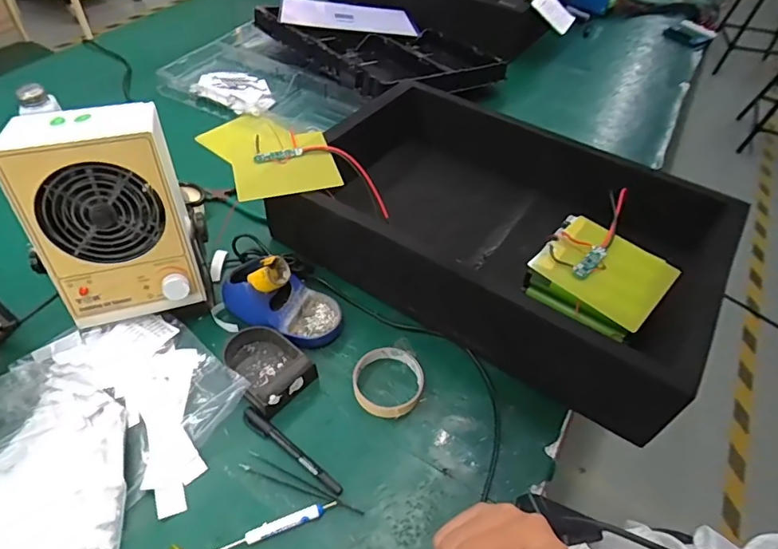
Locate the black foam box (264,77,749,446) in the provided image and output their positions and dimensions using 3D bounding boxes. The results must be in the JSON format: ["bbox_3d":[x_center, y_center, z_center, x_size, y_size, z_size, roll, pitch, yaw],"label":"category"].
[{"bbox_3d":[0.150,-0.073,0.702,0.553,0.131,0.353,29,53,20],"label":"black foam box"}]

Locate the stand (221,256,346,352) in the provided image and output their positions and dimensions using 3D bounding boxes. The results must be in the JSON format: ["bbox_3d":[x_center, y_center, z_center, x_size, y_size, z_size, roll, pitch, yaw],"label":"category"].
[{"bbox_3d":[-0.131,0.024,0.618,0.148,0.081,0.082,24,51,16],"label":"stand"}]

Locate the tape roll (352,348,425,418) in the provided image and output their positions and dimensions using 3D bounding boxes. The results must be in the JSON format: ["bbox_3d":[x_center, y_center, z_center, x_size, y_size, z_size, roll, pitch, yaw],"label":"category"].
[{"bbox_3d":[-0.001,0.125,0.581,0.085,0.019,0.081,2,48,-2],"label":"tape roll"}]

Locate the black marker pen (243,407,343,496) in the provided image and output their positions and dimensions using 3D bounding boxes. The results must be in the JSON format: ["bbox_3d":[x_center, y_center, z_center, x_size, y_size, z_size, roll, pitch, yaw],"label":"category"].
[{"bbox_3d":[-0.104,0.184,0.520,0.137,0.009,0.016,30,53,21],"label":"black marker pen"}]

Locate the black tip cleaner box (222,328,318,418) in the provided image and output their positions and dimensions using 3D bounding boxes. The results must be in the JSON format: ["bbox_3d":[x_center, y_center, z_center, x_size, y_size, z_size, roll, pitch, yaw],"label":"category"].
[{"bbox_3d":[-0.146,0.103,0.578,0.113,0.030,0.078,37,55,25],"label":"black tip cleaner box"}]

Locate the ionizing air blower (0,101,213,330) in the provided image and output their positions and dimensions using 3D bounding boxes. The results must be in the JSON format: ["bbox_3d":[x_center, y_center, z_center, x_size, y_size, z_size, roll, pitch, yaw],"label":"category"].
[{"bbox_3d":[-0.296,-0.051,0.557,0.150,0.240,0.125,-8,49,-11],"label":"ionizing air blower"}]

